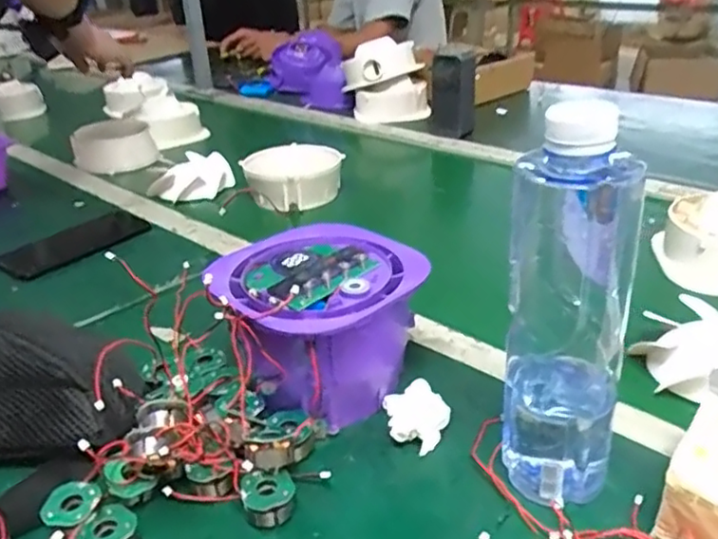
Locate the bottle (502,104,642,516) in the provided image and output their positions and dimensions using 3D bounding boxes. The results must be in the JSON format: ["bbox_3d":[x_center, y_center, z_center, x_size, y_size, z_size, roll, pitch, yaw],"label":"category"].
[{"bbox_3d":[0.113,0.026,0.349,0.060,0.230,0.063,5,31,16],"label":"bottle"}]

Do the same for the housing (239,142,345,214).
[{"bbox_3d":[-0.082,-0.120,0.826,0.124,0.052,0.143,-9,29,-8],"label":"housing"}]

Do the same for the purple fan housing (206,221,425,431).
[{"bbox_3d":[-0.027,0.042,0.475,0.145,0.104,0.139,-14,31,-16],"label":"purple fan housing"}]

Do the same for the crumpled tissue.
[{"bbox_3d":[0.040,0.102,0.443,0.041,0.021,0.053,-6,29,-3],"label":"crumpled tissue"}]

